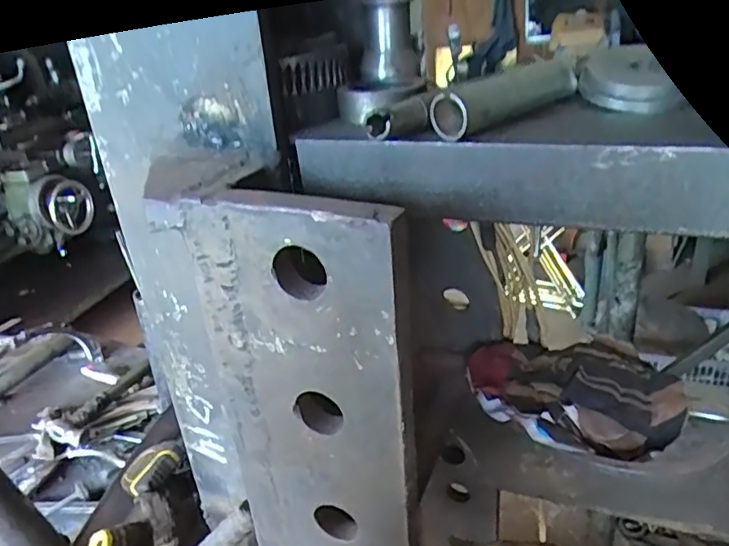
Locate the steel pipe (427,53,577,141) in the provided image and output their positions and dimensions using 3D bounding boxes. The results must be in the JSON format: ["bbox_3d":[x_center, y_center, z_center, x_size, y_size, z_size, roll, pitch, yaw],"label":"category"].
[{"bbox_3d":[0.089,-0.112,0.370,0.034,0.028,0.122,19,35,41],"label":"steel pipe"}]

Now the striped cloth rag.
[{"bbox_3d":[0.199,0.111,0.572,0.187,0.050,0.165,-10,26,-7],"label":"striped cloth rag"}]

